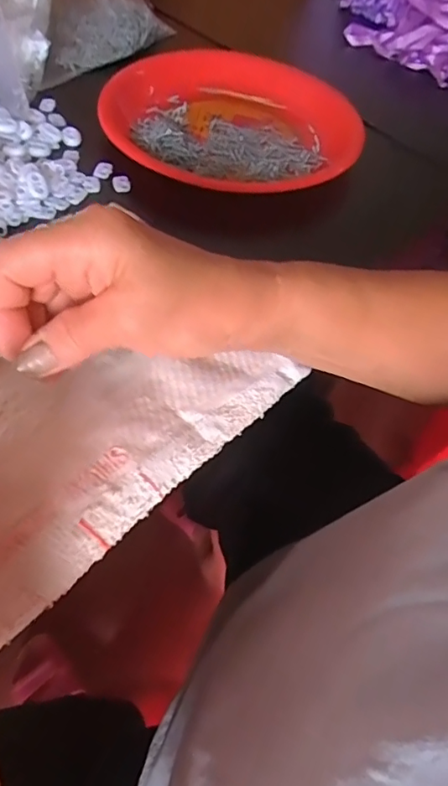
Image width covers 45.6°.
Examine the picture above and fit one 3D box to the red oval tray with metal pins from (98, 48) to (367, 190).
[{"bbox_3d":[0.013,-0.247,0.473,0.213,0.038,0.210,16,54,4],"label":"red oval tray with metal pins"}]

